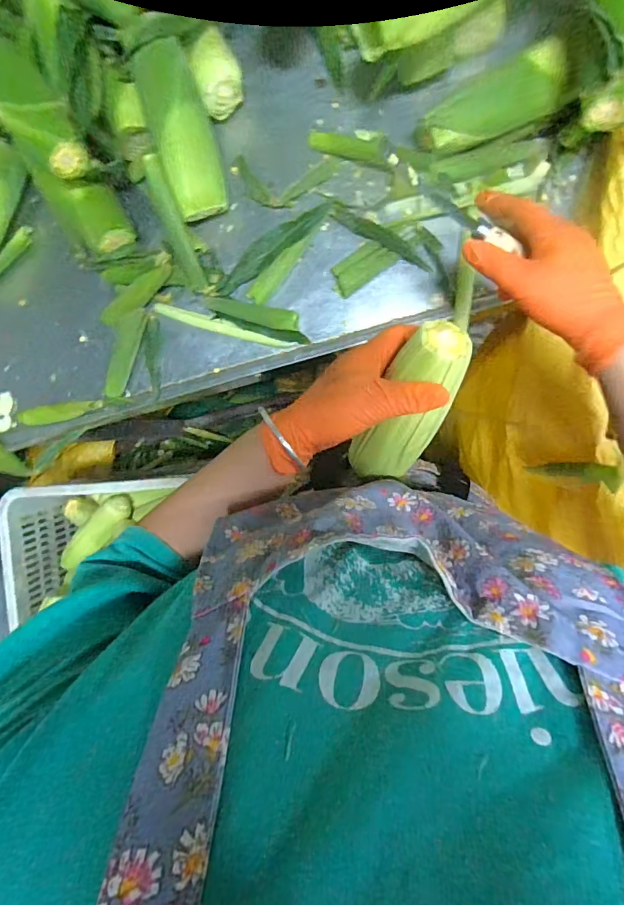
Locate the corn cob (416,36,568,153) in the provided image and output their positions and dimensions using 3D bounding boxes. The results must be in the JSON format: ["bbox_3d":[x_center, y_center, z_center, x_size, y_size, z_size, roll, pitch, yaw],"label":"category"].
[{"bbox_3d":[0.199,-0.384,0.497,0.159,0.048,0.060,-19,90,7],"label":"corn cob"}]

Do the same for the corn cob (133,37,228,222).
[{"bbox_3d":[-0.153,-0.371,0.531,0.070,0.063,0.172,-11,118,7],"label":"corn cob"}]

